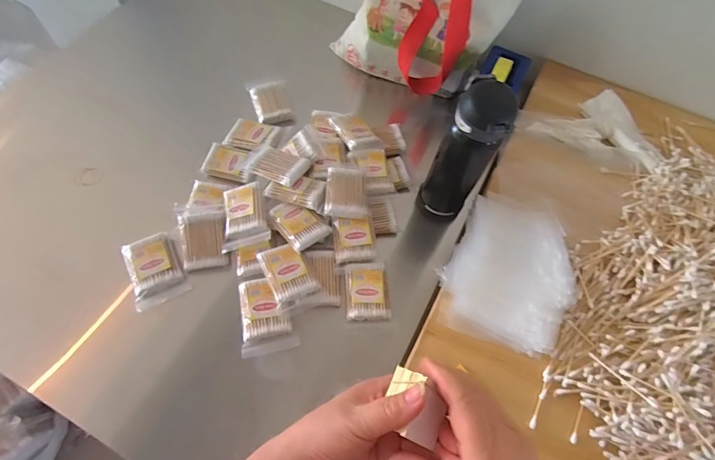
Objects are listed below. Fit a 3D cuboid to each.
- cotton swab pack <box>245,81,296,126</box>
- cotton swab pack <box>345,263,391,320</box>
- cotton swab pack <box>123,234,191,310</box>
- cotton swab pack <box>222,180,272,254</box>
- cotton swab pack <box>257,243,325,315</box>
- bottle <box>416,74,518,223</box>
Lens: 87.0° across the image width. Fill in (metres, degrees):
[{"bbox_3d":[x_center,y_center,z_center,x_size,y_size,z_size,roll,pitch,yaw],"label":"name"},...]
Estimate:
[{"bbox_3d":[-0.144,-0.211,0.629,0.060,0.028,0.078,-14,65,-11],"label":"cotton swab pack"},{"bbox_3d":[0.013,0.079,0.494,0.056,0.012,0.075,-2,63,-5],"label":"cotton swab pack"},{"bbox_3d":[-0.262,0.051,0.491,0.061,0.023,0.089,-23,67,-14],"label":"cotton swab pack"},{"bbox_3d":[-0.154,-0.019,0.507,0.059,0.018,0.088,-11,64,-9],"label":"cotton swab pack"},{"bbox_3d":[-0.086,0.058,0.480,0.057,0.018,0.085,-20,66,-13],"label":"cotton swab pack"},{"bbox_3d":[0.129,-0.076,0.473,0.073,0.224,0.071,34,66,13],"label":"bottle"}]

